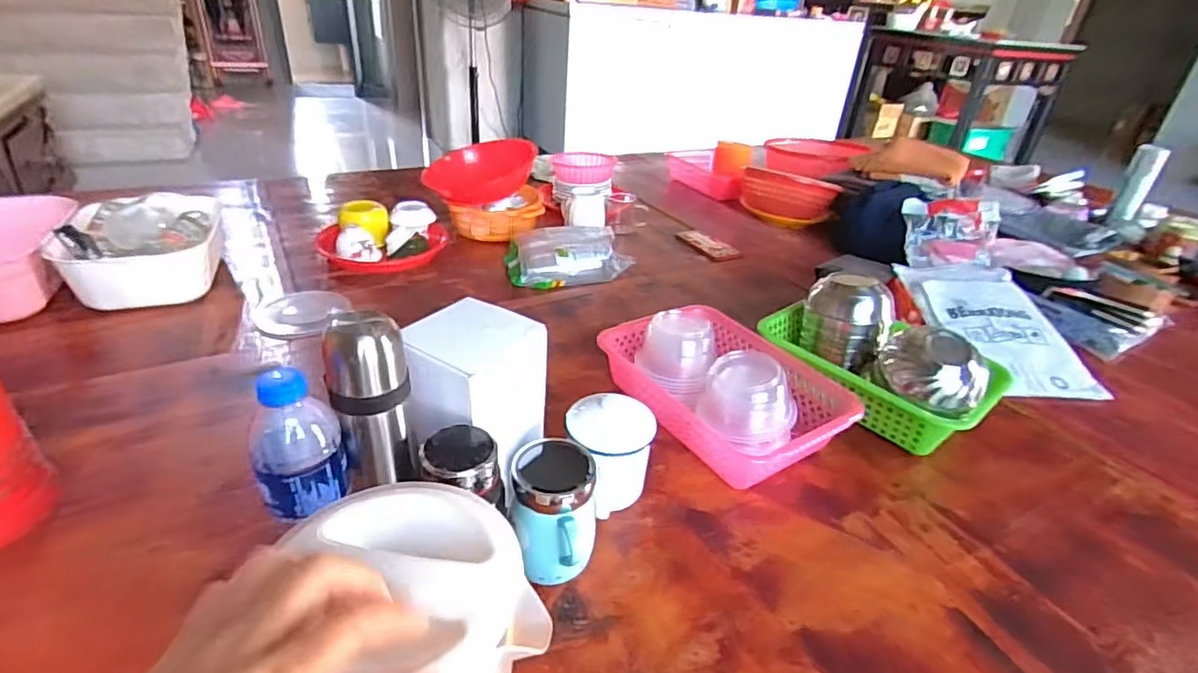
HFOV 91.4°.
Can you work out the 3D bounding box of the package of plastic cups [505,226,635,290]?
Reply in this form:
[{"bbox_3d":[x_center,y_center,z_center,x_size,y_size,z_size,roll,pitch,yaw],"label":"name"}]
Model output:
[{"bbox_3d":[-0.069,-0.171,1.170,0.232,0.060,0.177,-8,33,-19],"label":"package of plastic cups"}]

